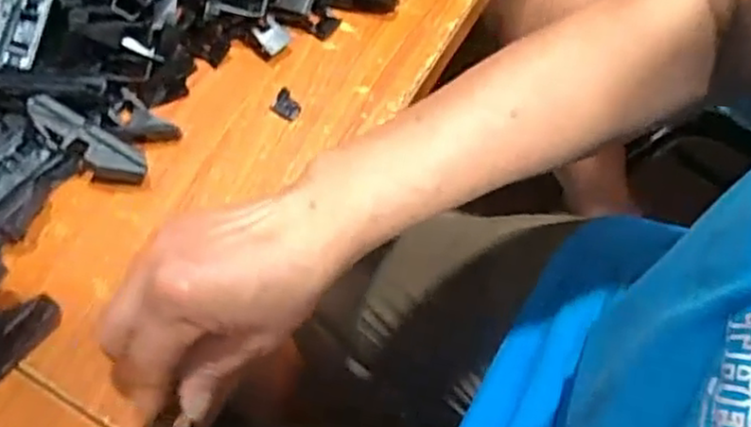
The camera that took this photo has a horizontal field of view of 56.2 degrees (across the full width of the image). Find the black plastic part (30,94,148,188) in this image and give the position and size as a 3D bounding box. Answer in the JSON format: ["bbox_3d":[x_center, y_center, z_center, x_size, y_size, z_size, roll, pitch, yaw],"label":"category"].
[{"bbox_3d":[-0.166,-0.040,0.403,0.071,0.012,0.024,36,71,-12],"label":"black plastic part"}]

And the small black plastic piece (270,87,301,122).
[{"bbox_3d":[-0.054,-0.068,0.433,0.019,0.004,0.017,31,72,12],"label":"small black plastic piece"}]

